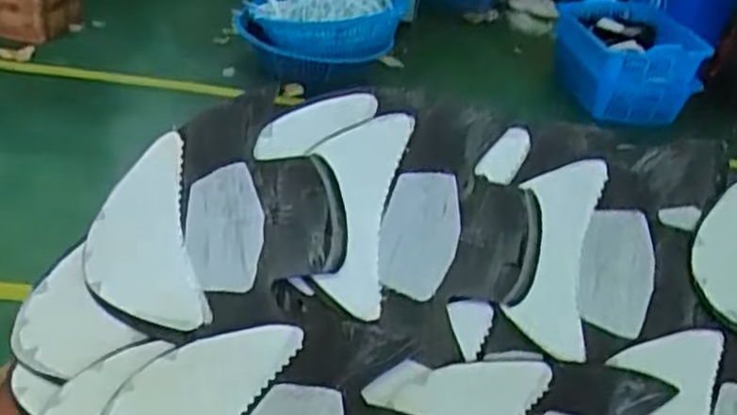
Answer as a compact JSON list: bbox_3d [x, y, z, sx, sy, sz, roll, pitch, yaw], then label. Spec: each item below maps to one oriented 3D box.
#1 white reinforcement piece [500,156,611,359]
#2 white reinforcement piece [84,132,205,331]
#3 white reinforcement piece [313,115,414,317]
[{"bbox_3d":[0.130,0.029,0.524,0.052,0.005,0.146,12,66,7],"label":"white reinforcement piece"},{"bbox_3d":[-0.156,0.024,0.513,0.079,0.009,0.144,-20,56,7],"label":"white reinforcement piece"},{"bbox_3d":[-0.010,0.000,0.523,0.058,0.008,0.144,9,68,6],"label":"white reinforcement piece"}]

